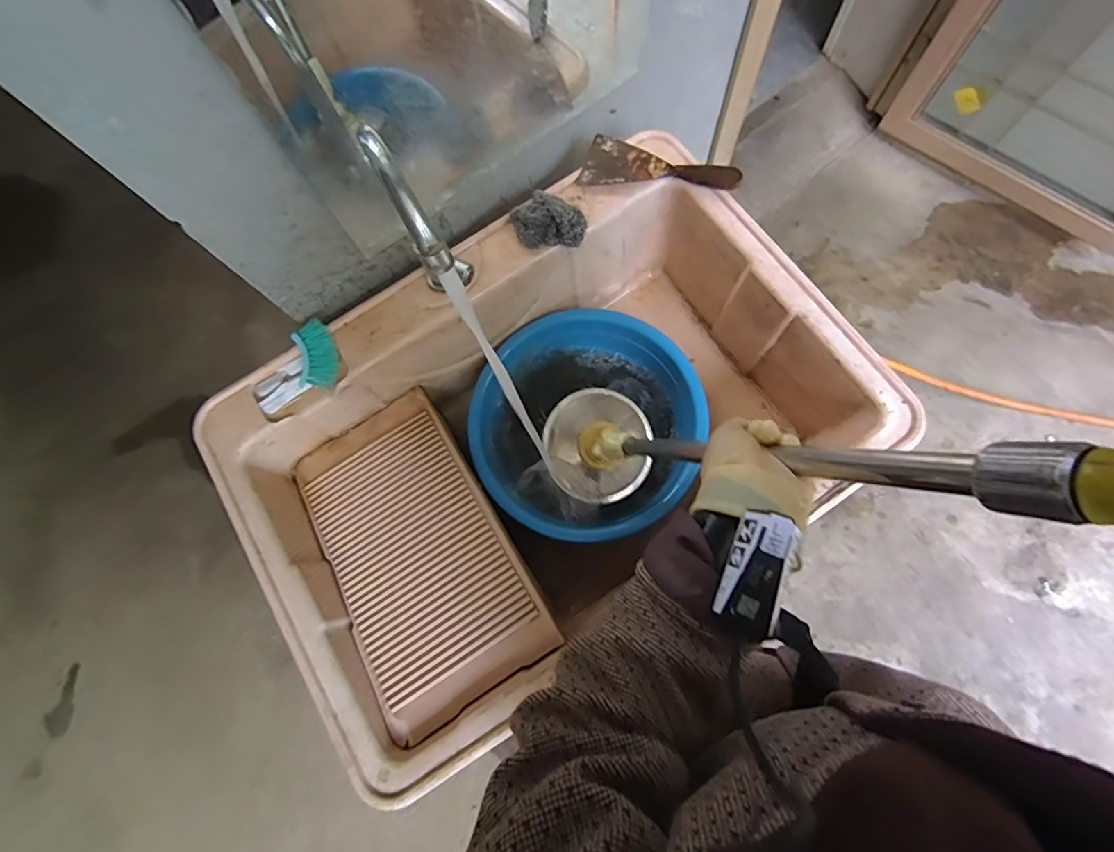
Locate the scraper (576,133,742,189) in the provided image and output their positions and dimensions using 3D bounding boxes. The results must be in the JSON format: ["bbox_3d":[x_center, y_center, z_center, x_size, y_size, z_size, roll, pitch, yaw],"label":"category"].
[{"bbox_3d":[0.141,-0.352,0.717,0.209,0.029,0.081,19,78,9],"label":"scraper"}]

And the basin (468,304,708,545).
[{"bbox_3d":[0.039,-0.001,0.799,0.323,0.099,0.335,0,74,2],"label":"basin"}]

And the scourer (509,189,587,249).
[{"bbox_3d":[-0.012,-0.286,0.701,0.101,0.043,0.076,-1,75,4],"label":"scourer"}]

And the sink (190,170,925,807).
[{"bbox_3d":[-0.021,0.021,0.753,0.773,0.255,0.555,-35,75,-5],"label":"sink"}]

